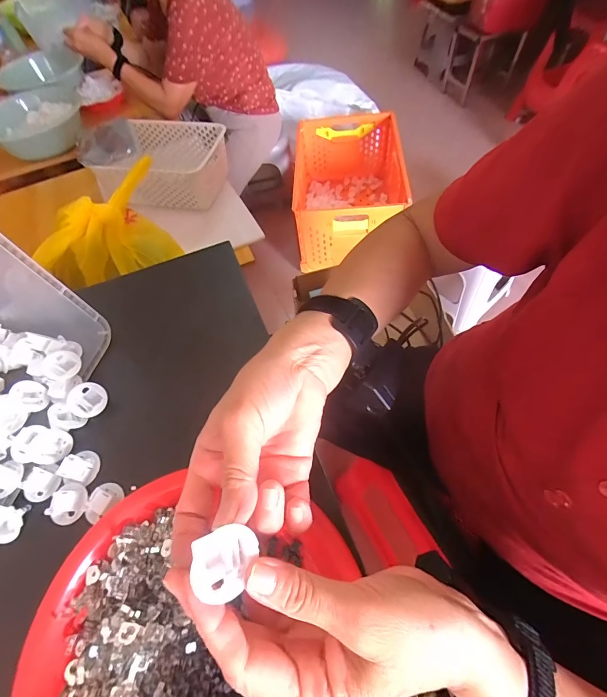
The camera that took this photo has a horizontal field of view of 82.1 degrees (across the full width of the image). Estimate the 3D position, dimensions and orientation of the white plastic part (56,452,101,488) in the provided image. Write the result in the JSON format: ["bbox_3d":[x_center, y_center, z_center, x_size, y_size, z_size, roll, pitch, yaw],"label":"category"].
[{"bbox_3d":[-0.200,0.105,0.311,0.024,0.022,0.029,13,61,12],"label":"white plastic part"}]

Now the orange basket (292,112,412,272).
[{"bbox_3d":[0.189,-0.678,1.498,0.430,0.320,0.724,-2,59,3],"label":"orange basket"}]

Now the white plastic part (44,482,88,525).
[{"bbox_3d":[-0.198,0.131,0.297,0.033,0.021,0.031,-2,59,3],"label":"white plastic part"}]

